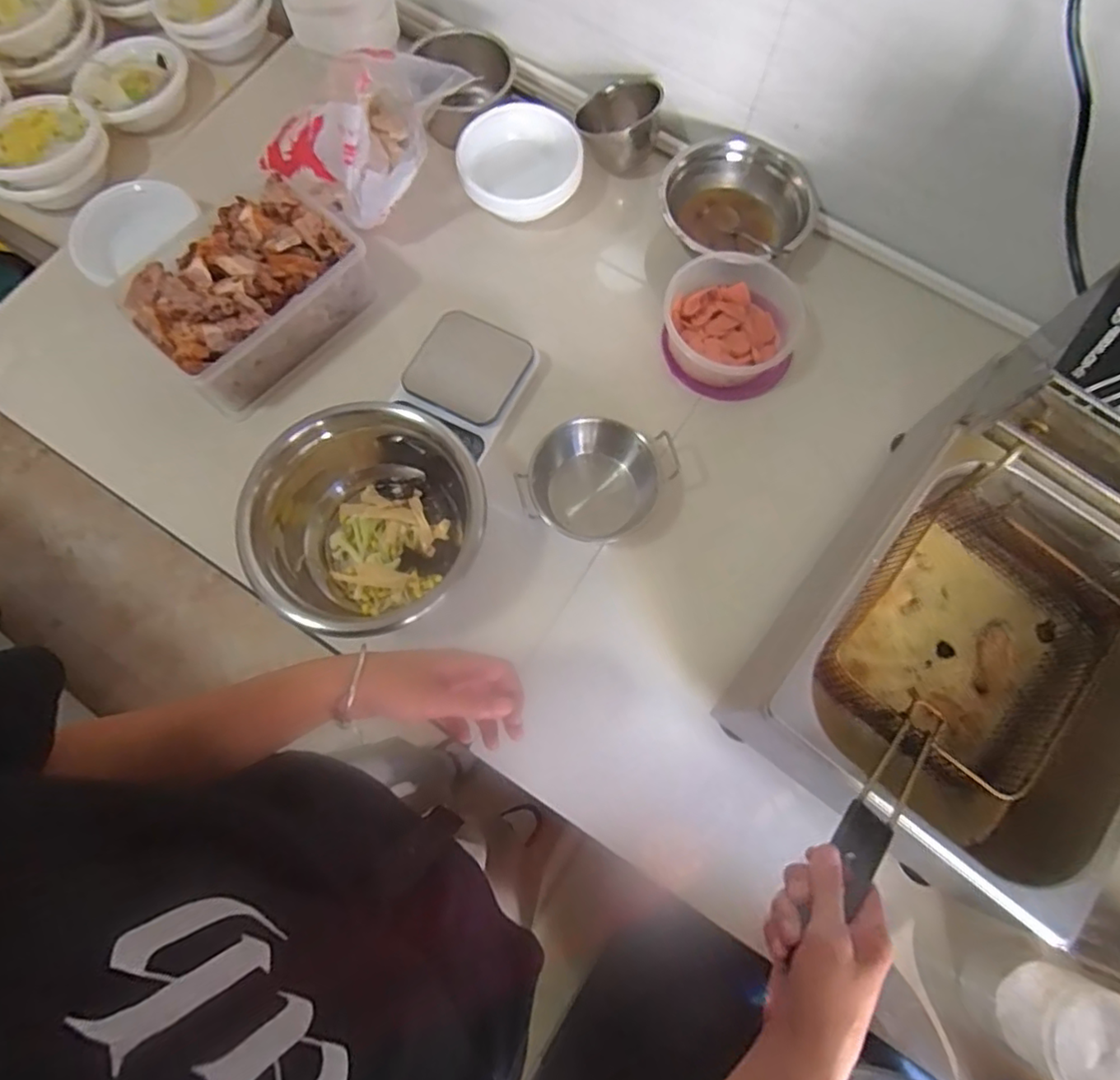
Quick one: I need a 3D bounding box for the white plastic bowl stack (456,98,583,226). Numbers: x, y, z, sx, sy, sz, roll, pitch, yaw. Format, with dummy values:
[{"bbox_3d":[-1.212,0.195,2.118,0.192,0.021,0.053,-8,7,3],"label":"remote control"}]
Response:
[{"bbox_3d":[-0.053,-0.486,0.808,0.157,0.063,0.146,-12,74,-4],"label":"white plastic bowl stack"}]

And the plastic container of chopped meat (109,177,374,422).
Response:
[{"bbox_3d":[-0.362,-0.292,0.727,0.174,0.090,0.244,42,78,11],"label":"plastic container of chopped meat"}]

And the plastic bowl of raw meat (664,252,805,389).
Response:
[{"bbox_3d":[0.205,-0.256,0.735,0.153,0.061,0.157,0,74,0],"label":"plastic bowl of raw meat"}]

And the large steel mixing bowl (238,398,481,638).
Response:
[{"bbox_3d":[-0.186,-0.015,0.640,0.202,0.105,0.221,0,74,0],"label":"large steel mixing bowl"}]

